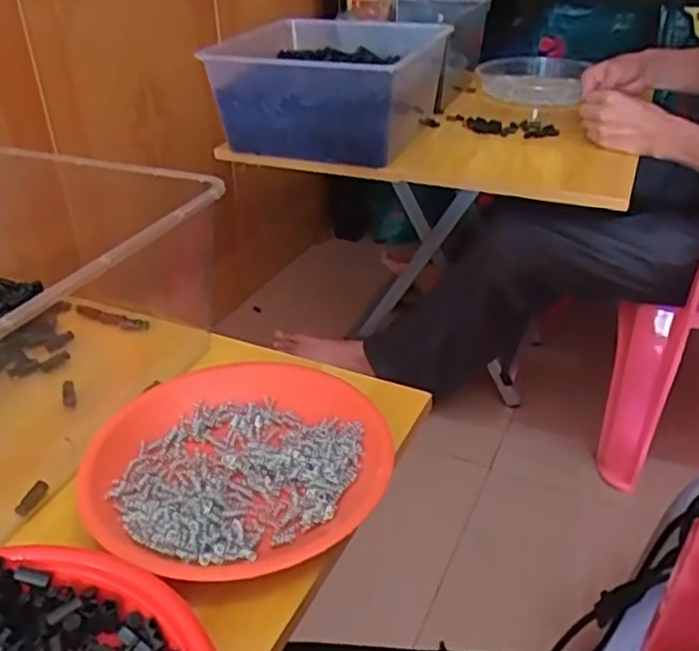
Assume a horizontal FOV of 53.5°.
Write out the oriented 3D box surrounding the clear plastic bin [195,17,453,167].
[{"bbox_3d":[-0.044,-0.360,1.056,0.331,0.145,0.310,12,35,19],"label":"clear plastic bin"}]

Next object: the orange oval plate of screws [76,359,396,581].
[{"bbox_3d":[-0.073,0.089,0.456,0.187,0.027,0.182,-14,35,-20],"label":"orange oval plate of screws"}]

